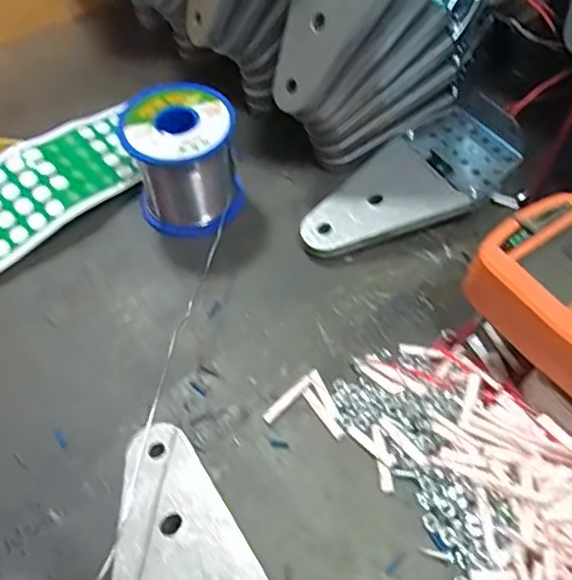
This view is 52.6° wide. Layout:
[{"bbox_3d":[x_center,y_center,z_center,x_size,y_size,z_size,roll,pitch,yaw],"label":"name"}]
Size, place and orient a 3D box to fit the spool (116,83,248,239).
[{"bbox_3d":[-0.061,-0.078,0.352,0.063,0.064,0.061,-18,57,-10],"label":"spool"}]

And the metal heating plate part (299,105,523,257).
[{"bbox_3d":[0.071,-0.063,0.359,0.134,0.028,0.067,-24,58,-14],"label":"metal heating plate part"}]

